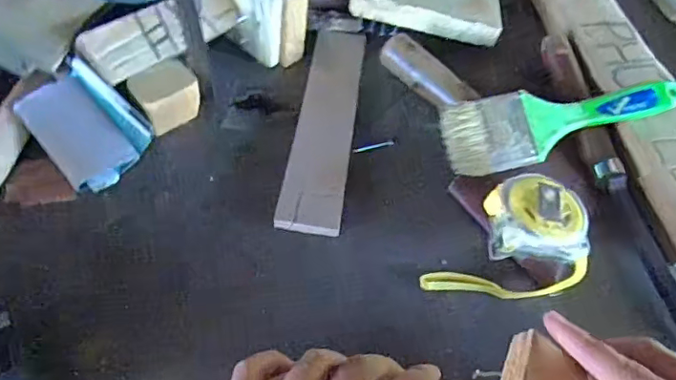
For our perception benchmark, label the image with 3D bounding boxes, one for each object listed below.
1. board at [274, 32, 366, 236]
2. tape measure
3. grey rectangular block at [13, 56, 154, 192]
[{"bbox_3d":[-0.009,-0.063,0.460,0.048,0.010,0.226,8,54,1],"label":"board"},{"bbox_3d":[0.122,0.031,0.393,0.116,0.037,0.084,6,55,-3],"label":"tape measure"},{"bbox_3d":[-0.197,-0.051,0.419,0.094,0.038,0.067,38,59,18],"label":"grey rectangular block"}]

